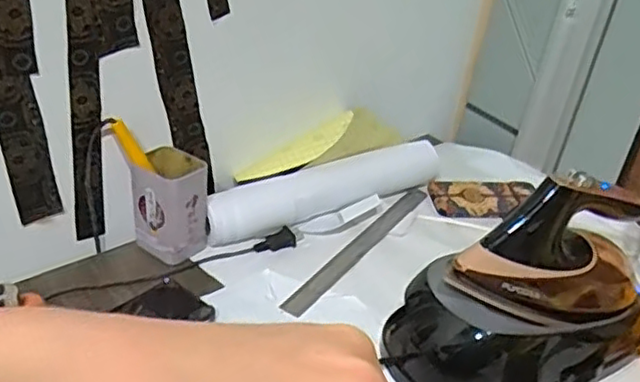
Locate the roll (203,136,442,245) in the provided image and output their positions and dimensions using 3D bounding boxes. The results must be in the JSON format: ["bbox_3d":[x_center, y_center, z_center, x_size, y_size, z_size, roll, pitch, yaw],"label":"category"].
[{"bbox_3d":[0.017,-0.004,0.873,0.358,0.058,0.050,-15,37,-29],"label":"roll"}]

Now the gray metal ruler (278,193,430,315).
[{"bbox_3d":[0.051,0.068,0.829,0.028,0.010,0.314,23,36,26],"label":"gray metal ruler"}]

